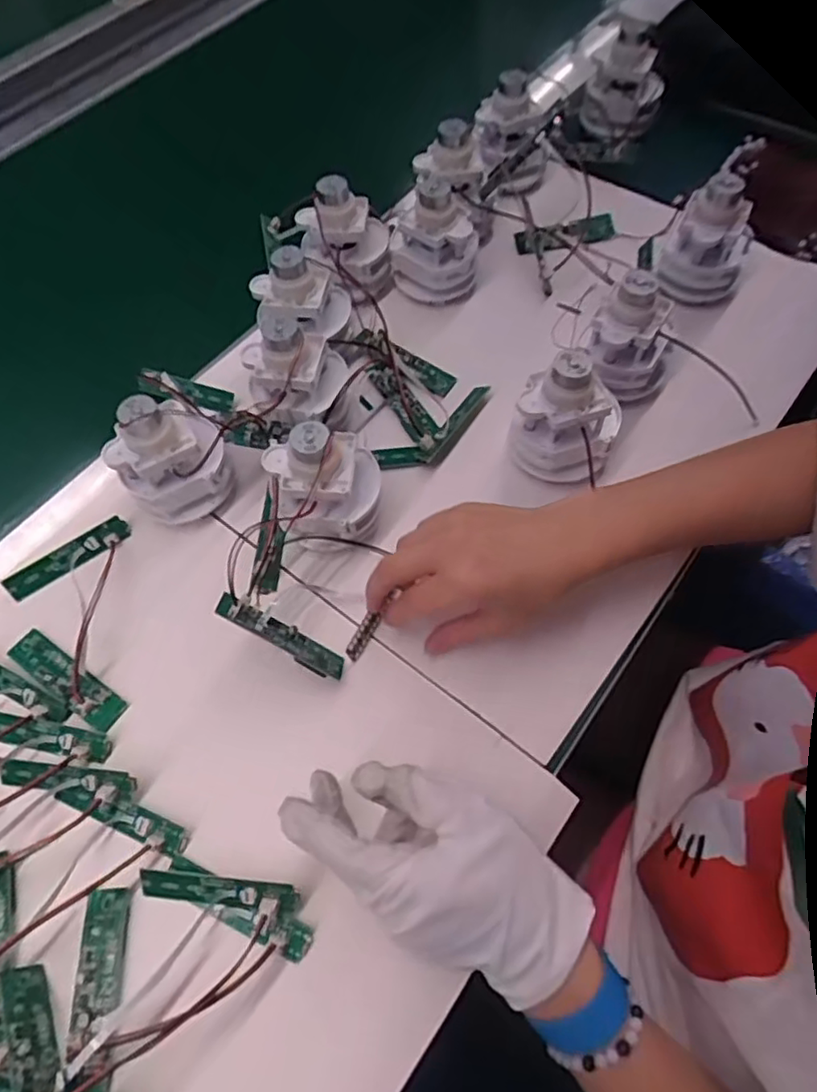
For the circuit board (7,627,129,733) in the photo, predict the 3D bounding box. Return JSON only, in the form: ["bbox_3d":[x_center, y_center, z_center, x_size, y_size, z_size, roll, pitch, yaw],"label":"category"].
[{"bbox_3d":[-0.209,0.078,0.384,0.085,0.011,0.021,30,68,18],"label":"circuit board"}]

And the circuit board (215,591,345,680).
[{"bbox_3d":[-0.073,0.053,0.370,0.082,0.011,0.019,35,65,-17],"label":"circuit board"}]

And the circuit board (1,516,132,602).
[{"bbox_3d":[-0.228,0.007,0.427,0.083,0.004,0.017,-33,100,-13],"label":"circuit board"}]

